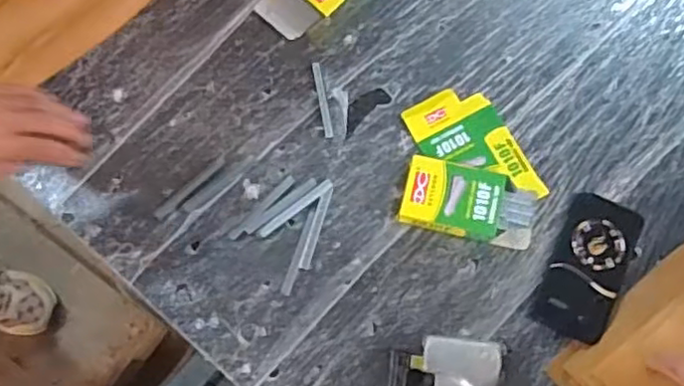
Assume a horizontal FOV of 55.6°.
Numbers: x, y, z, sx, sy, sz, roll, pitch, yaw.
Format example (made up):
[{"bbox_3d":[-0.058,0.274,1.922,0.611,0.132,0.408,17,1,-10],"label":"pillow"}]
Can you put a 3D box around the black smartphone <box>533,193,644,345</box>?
[{"bbox_3d":[0.284,0.084,0.745,0.081,0.020,0.166,23,75,5],"label":"black smartphone"}]

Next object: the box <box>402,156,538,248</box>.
[{"bbox_3d":[0.148,0.013,0.751,0.152,0.041,0.075,12,75,2],"label":"box"}]

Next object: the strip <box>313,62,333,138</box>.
[{"bbox_3d":[-0.024,-0.114,0.799,0.009,0.012,0.098,-10,75,-4],"label":"strip"}]

